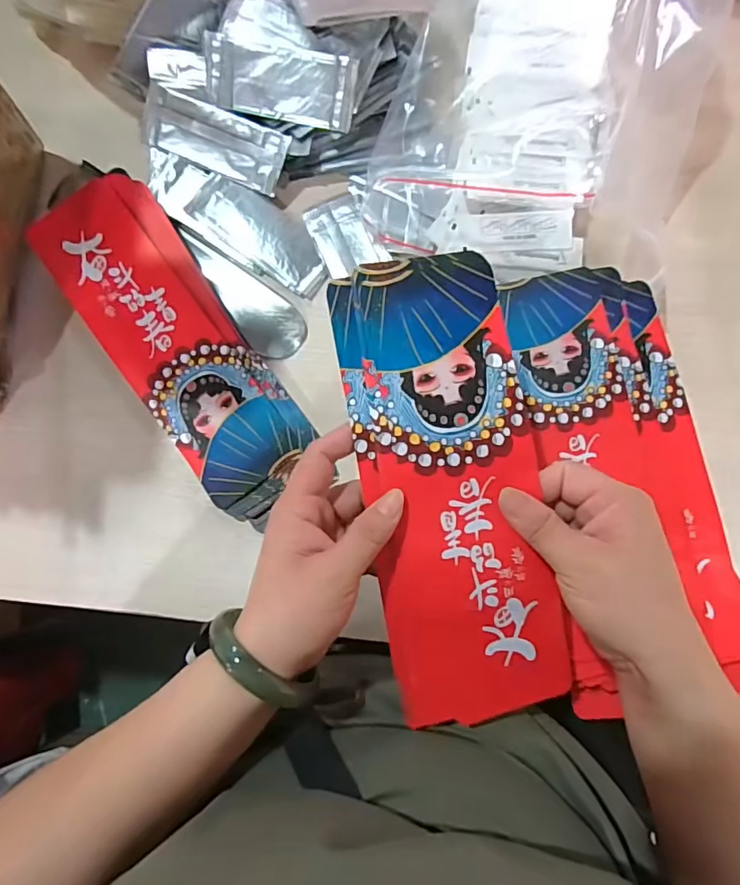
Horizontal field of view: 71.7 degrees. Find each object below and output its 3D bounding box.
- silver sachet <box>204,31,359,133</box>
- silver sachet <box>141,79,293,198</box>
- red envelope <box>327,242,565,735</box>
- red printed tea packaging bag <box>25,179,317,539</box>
[{"bbox_3d":[-0.073,-0.290,0.414,0.121,0.004,0.050,12,114,4],"label":"silver sachet"},{"bbox_3d":[-0.130,-0.253,0.426,0.123,0.007,0.047,24,104,2],"label":"silver sachet"},{"bbox_3d":[0.049,0.035,0.305,0.101,0.013,0.279,-12,96,-3],"label":"red envelope"},{"bbox_3d":[-0.151,-0.078,0.407,0.094,0.023,0.286,-36,84,-3],"label":"red printed tea packaging bag"}]

